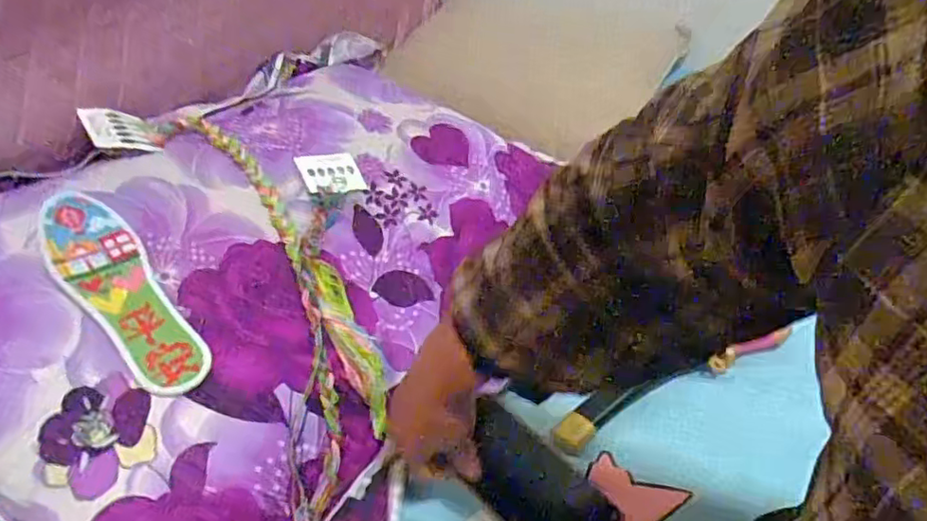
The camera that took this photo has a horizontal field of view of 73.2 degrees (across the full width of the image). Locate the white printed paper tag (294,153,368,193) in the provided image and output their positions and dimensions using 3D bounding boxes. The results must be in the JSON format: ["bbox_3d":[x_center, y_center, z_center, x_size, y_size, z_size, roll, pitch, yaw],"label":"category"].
[{"bbox_3d":[-0.142,-0.095,0.671,0.062,0.004,0.063,-10,50,-25],"label":"white printed paper tag"}]

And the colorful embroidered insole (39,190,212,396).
[{"bbox_3d":[-0.283,0.022,0.512,0.064,0.009,0.212,-31,70,-33],"label":"colorful embroidered insole"}]

